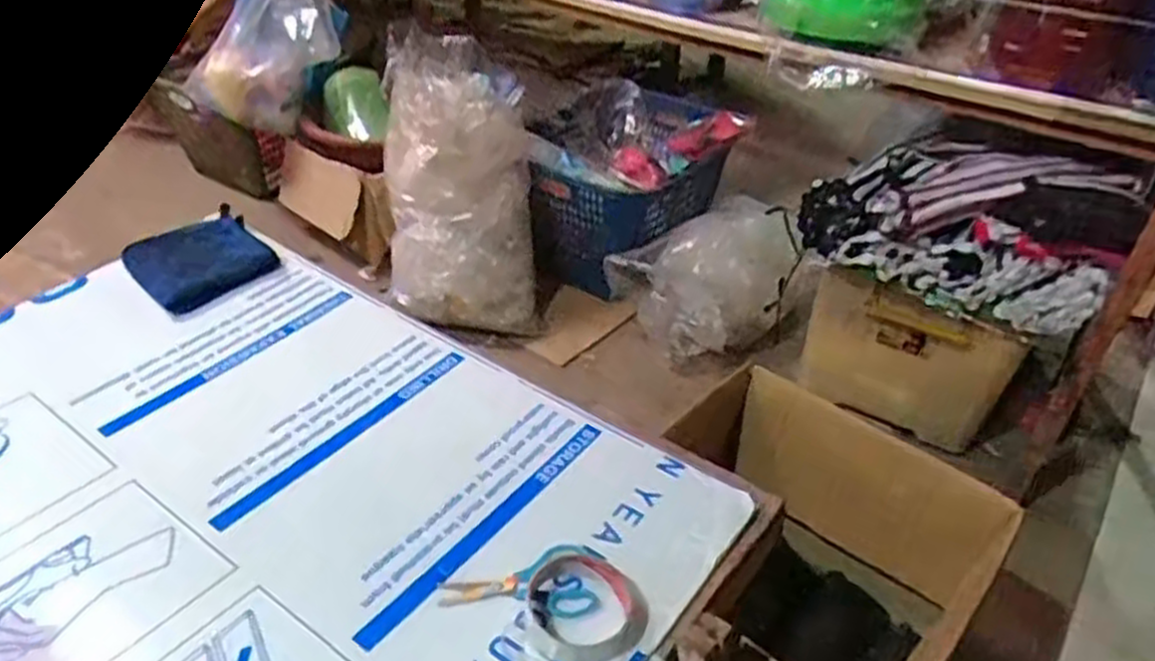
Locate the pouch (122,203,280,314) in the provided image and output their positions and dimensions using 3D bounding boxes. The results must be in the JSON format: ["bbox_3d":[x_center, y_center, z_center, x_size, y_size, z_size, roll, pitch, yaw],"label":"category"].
[{"bbox_3d":[-0.473,-0.091,0.990,0.139,0.046,0.149,32,45,32],"label":"pouch"}]

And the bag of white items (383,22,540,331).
[{"bbox_3d":[-0.238,-0.273,1.610,0.296,0.571,0.195,-14,20,-23],"label":"bag of white items"}]

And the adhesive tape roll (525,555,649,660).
[{"bbox_3d":[0.008,0.218,0.616,0.094,0.016,0.087,3,37,-2],"label":"adhesive tape roll"}]

